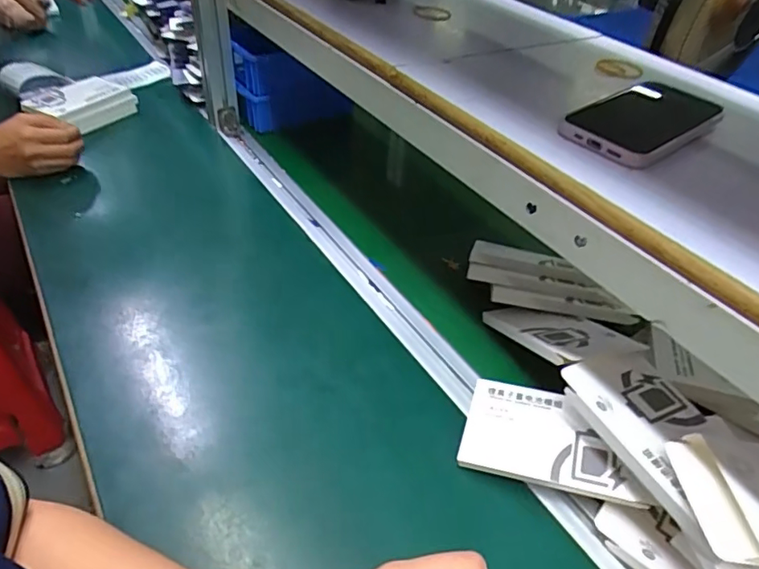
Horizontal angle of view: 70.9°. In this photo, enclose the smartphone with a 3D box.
[{"bbox_3d":[0.214,-0.132,0.429,0.158,0.015,0.078,-29,52,-33],"label":"smartphone"}]

